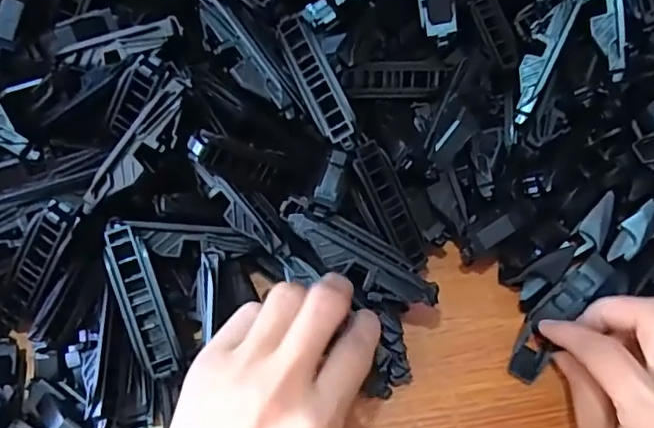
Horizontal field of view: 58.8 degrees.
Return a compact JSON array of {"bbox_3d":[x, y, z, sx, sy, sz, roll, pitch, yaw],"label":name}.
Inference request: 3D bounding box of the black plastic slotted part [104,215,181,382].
[{"bbox_3d":[-0.091,0.041,0.287,0.020,0.013,0.078,-19,87,-14],"label":"black plastic slotted part"}]

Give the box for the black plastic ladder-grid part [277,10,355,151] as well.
[{"bbox_3d":[-0.006,-0.070,0.305,0.020,0.005,0.079,-28,78,17],"label":"black plastic ladder-grid part"}]

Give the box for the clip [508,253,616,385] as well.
[{"bbox_3d":[0.128,0.055,0.320,0.021,0.014,0.083,39,78,16],"label":"clip"}]

